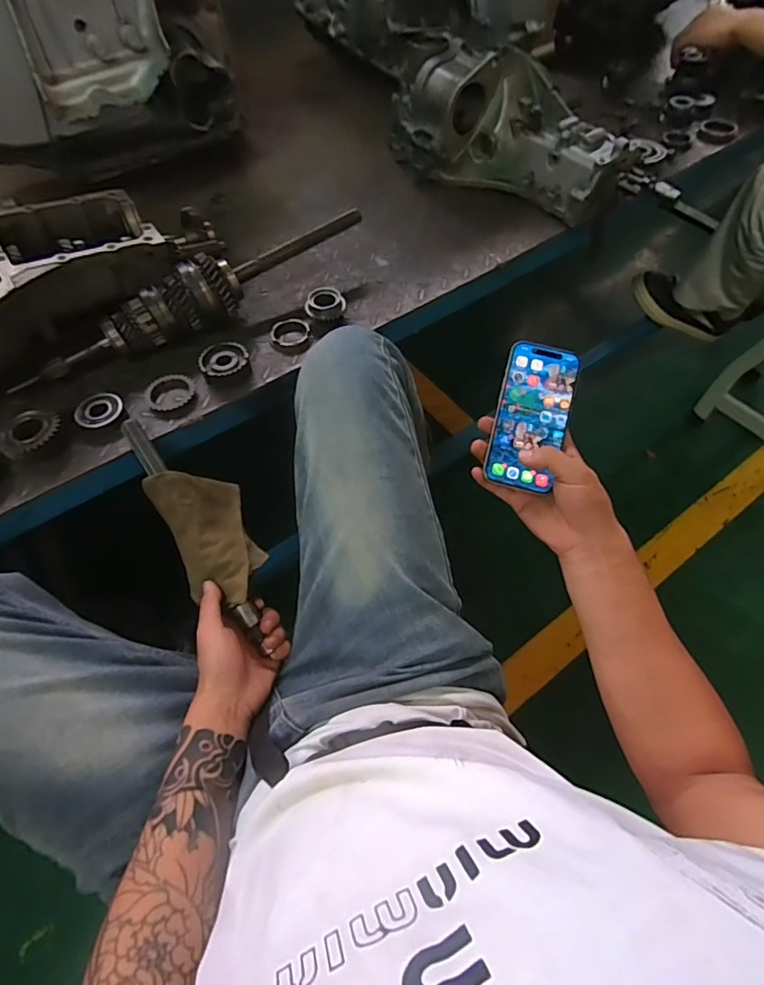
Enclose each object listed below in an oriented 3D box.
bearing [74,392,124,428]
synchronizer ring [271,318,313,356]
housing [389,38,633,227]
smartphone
[{"bbox_3d":[-0.317,-0.091,0.557,0.049,0.017,0.049,-1,59,2],"label":"bearing"},{"bbox_3d":[-0.115,-0.199,0.625,0.050,0.010,0.051,-1,59,2],"label":"synchronizer ring"},{"bbox_3d":[0.184,-0.571,0.770,0.411,0.146,0.179,31,65,20],"label":"housing"},{"bbox_3d":[0.149,-0.077,0.486,0.069,0.005,0.144,12,84,3],"label":"smartphone"}]

